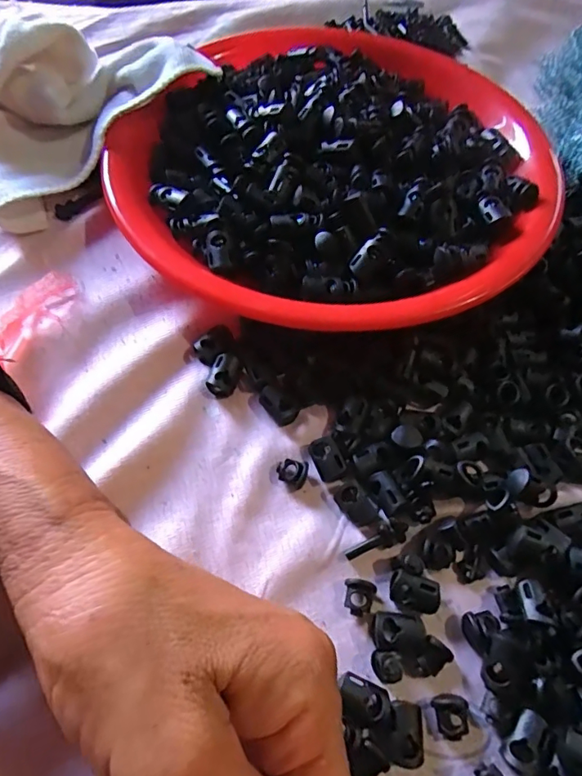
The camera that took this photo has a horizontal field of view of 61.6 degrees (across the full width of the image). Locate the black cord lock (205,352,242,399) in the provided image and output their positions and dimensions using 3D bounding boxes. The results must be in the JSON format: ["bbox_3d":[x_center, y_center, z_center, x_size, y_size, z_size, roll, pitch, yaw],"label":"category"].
[{"bbox_3d":[-0.033,-0.007,0.244,0.013,0.008,0.022,14,64,5],"label":"black cord lock"}]

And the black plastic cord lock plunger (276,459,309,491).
[{"bbox_3d":[0.001,0.038,0.225,0.014,0.008,0.012,28,66,11],"label":"black plastic cord lock plunger"}]

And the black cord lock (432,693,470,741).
[{"bbox_3d":[0.061,0.125,0.186,0.013,0.008,0.015,-7,64,-6],"label":"black cord lock"}]

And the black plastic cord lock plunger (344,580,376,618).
[{"bbox_3d":[0.029,0.087,0.203,0.013,0.007,0.014,4,63,-1],"label":"black plastic cord lock plunger"}]

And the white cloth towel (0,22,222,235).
[{"bbox_3d":[-0.123,-0.170,0.292,0.152,0.047,0.098,-29,68,-16],"label":"white cloth towel"}]

